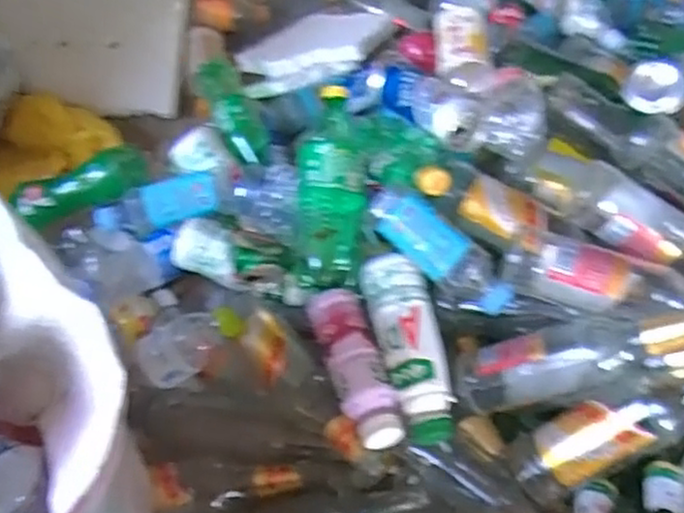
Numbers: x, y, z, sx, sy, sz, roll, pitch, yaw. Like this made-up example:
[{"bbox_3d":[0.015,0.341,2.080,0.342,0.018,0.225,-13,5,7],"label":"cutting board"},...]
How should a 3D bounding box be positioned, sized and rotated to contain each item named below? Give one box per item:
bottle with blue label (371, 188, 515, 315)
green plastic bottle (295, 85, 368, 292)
[{"bbox_3d":[0.101,-0.001,0.758,0.170,0.072,0.055,44,64,5],"label":"bottle with blue label"},{"bbox_3d":[-0.012,-0.084,0.826,0.080,0.064,0.248,4,77,1],"label":"green plastic bottle"}]

